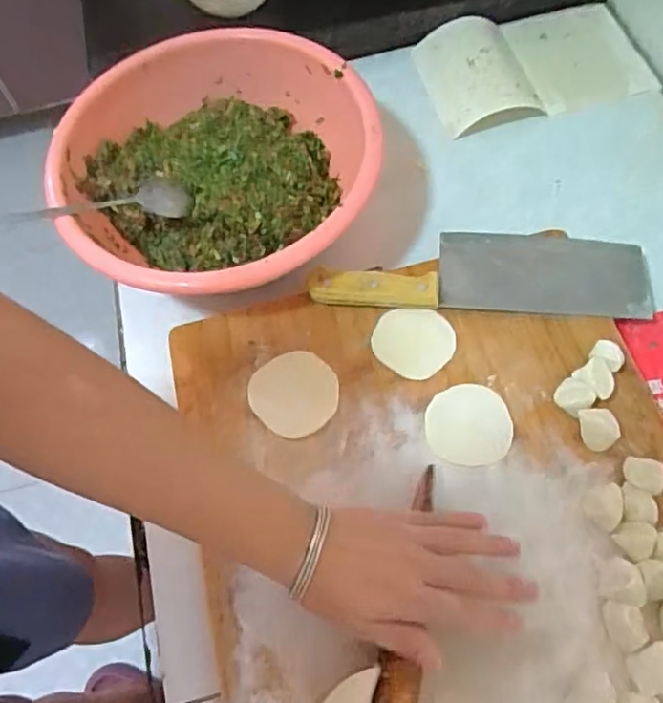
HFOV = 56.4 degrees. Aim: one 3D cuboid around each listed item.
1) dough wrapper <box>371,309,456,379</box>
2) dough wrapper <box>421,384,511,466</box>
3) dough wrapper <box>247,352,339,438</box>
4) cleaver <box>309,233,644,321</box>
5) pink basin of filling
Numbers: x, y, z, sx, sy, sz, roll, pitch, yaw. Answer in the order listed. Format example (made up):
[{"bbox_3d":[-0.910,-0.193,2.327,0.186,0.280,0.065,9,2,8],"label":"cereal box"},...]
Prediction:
[{"bbox_3d":[0.069,-0.010,0.522,0.065,0.004,0.061,-2,68,6],"label":"dough wrapper"},{"bbox_3d":[0.107,0.057,0.483,0.064,0.005,0.062,-6,67,10],"label":"dough wrapper"},{"bbox_3d":[-0.031,0.033,0.505,0.071,0.006,0.068,0,63,1],"label":"dough wrapper"},{"bbox_3d":[0.130,-0.068,0.544,0.281,0.027,0.077,4,63,3],"label":"cleaver"},{"bbox_3d":[-0.106,-0.167,0.570,0.273,0.088,0.286,0,63,1],"label":"pink basin of filling"}]

